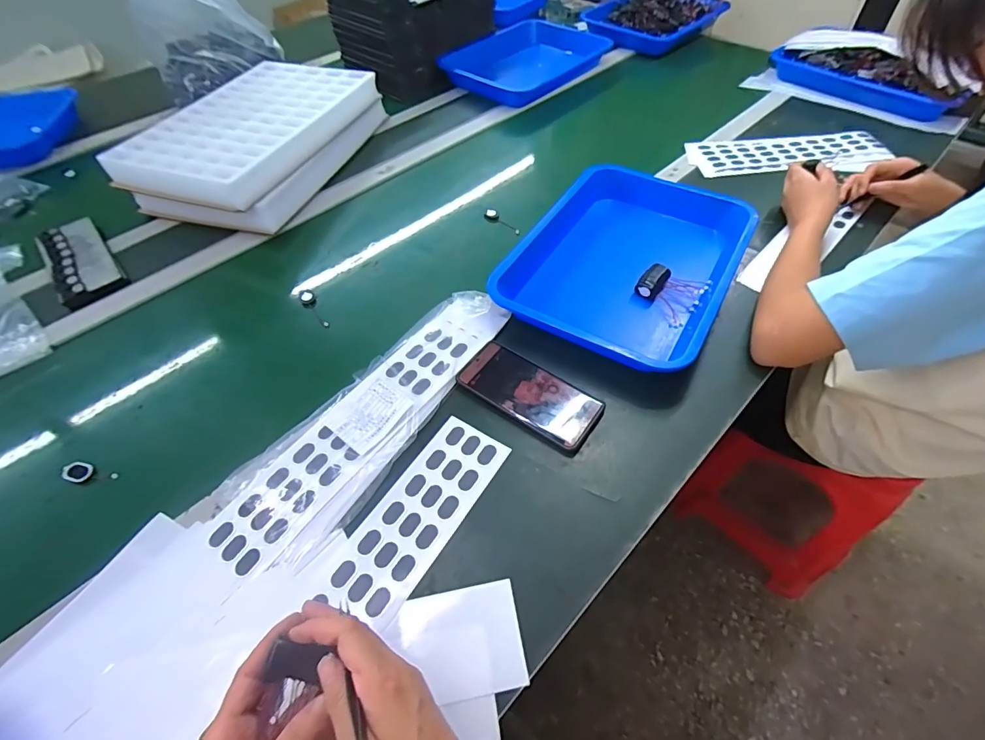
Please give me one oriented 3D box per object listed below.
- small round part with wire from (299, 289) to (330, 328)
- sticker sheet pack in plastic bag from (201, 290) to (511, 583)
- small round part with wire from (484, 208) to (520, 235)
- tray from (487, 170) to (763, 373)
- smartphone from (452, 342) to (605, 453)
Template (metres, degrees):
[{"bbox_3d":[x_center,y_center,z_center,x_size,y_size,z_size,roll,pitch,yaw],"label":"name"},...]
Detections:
[{"bbox_3d":[-0.249,-0.085,0.638,0.020,0.014,0.076,-26,56,-17],"label":"small round part with wire"},{"bbox_3d":[-0.126,0.042,0.517,0.109,0.018,0.404,32,60,19],"label":"sticker sheet pack in plastic bag"},{"bbox_3d":[0.012,-0.241,0.751,0.026,0.009,0.082,-31,58,-20],"label":"small round part with wire"},{"bbox_3d":[0.191,-0.164,0.637,0.268,0.039,0.359,25,57,19],"label":"tray"},{"bbox_3d":[0.042,0.027,0.531,0.162,0.010,0.074,30,59,22],"label":"smartphone"}]

